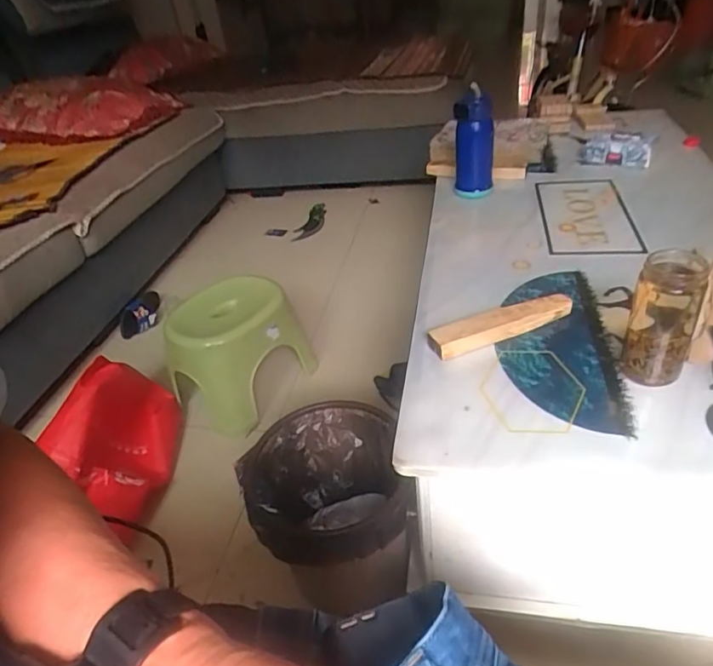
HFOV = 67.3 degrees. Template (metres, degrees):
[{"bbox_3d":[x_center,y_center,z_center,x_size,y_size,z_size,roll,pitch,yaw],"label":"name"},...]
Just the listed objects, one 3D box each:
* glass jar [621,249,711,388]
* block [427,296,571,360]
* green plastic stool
[{"bbox_3d":[0.362,-0.015,0.635,0.069,0.159,0.071,-5,37,4],"label":"glass jar"},{"bbox_3d":[0.207,-0.013,0.761,0.213,0.030,0.043,-17,38,-12],"label":"block"},{"bbox_3d":[-0.284,0.041,1.253,0.260,0.237,0.296,26,48,36],"label":"green plastic stool"}]

